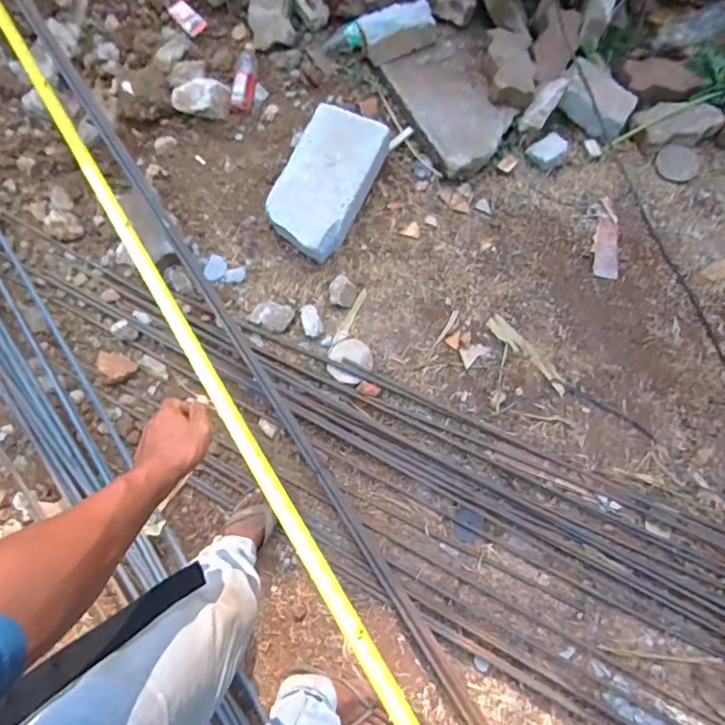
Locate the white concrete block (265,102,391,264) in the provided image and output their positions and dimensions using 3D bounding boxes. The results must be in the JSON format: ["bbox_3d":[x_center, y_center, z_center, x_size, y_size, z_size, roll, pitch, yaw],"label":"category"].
[{"bbox_3d":[-0.097,-0.461,1.361,0.207,0.098,0.403,23,79,8],"label":"white concrete block"}]

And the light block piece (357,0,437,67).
[{"bbox_3d":[0.100,-0.923,1.447,0.216,0.086,0.111,-23,76,-3],"label":"light block piece"}]

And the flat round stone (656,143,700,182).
[{"bbox_3d":[0.851,-0.539,1.412,0.111,0.015,0.104,-1,76,3],"label":"flat round stone"}]

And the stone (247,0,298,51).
[{"bbox_3d":[-0.261,-0.997,1.457,0.123,0.057,0.223,2,104,23],"label":"stone"}]

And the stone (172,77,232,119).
[{"bbox_3d":[-0.439,-0.717,1.424,0.155,0.077,0.097,-20,76,-2],"label":"stone"}]

